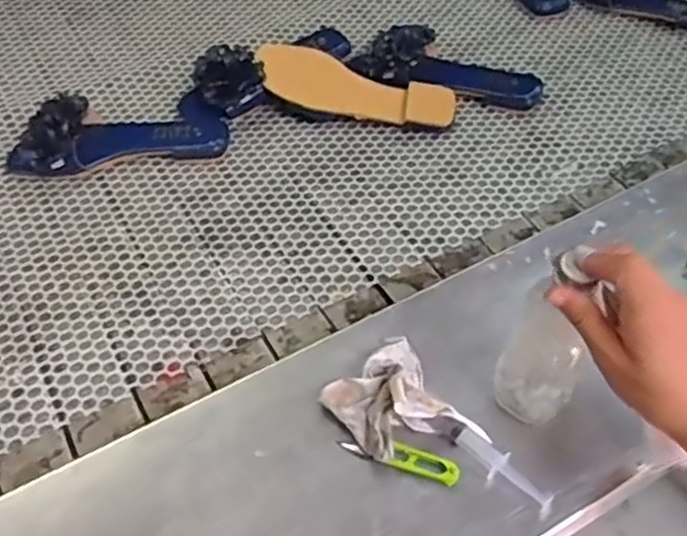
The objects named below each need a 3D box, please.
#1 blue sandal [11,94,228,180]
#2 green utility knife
[{"bbox_3d":[-0.275,-0.171,0.863,0.254,0.075,0.105,-11,50,-8],"label":"blue sandal"},{"bbox_3d":[0.046,0.156,0.591,0.100,0.016,0.020,14,52,11],"label":"green utility knife"}]

